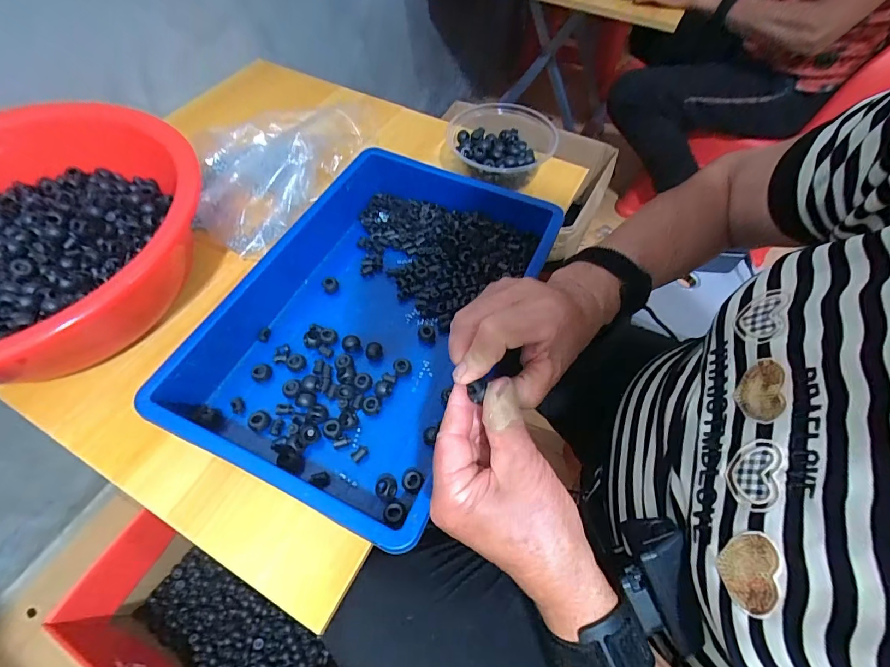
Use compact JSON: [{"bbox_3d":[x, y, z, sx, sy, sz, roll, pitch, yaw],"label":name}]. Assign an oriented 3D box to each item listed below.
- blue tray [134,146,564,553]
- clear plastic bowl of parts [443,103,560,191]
[{"bbox_3d":[-0.081,-0.032,0.417,0.285,0.058,0.361,22,61,12],"label":"blue tray"},{"bbox_3d":[0.065,-0.235,0.549,0.122,0.063,0.139,-8,59,-5],"label":"clear plastic bowl of parts"}]

